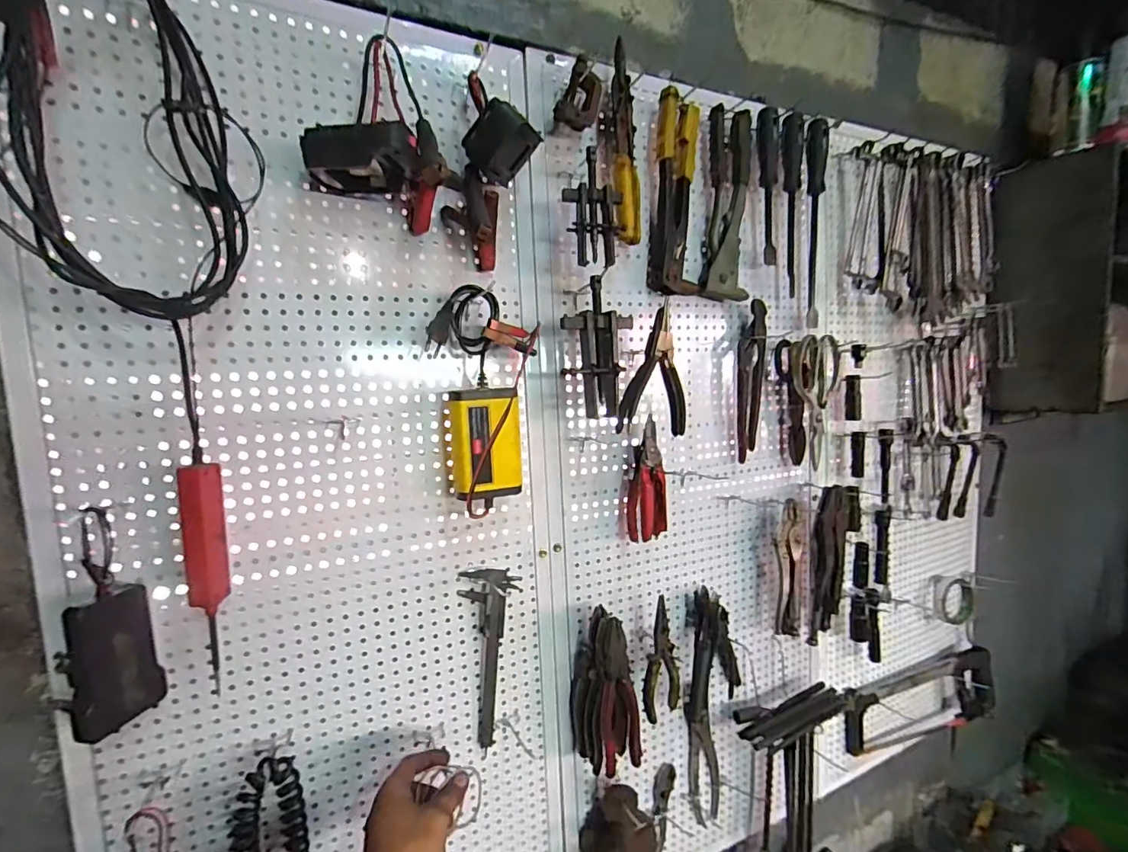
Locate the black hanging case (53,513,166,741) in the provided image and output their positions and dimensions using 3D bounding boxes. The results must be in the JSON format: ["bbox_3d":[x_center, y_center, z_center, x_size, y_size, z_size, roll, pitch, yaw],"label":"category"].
[{"bbox_3d":[-0.405,0.175,0.438,0.048,0.183,0.062,-4,7,-14],"label":"black hanging case"}]

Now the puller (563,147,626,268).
[{"bbox_3d":[0.035,-0.252,0.574,0.065,0.122,0.016,-4,7,-13],"label":"puller"}]

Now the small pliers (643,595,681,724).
[{"bbox_3d":[0.137,0.320,0.676,0.055,0.171,0.018,2,7,-18],"label":"small pliers"}]

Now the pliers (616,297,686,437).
[{"bbox_3d":[0.121,-0.071,0.628,0.089,0.163,0.024,6,8,-8],"label":"pliers"}]

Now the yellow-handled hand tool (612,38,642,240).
[{"bbox_3d":[0.083,-0.348,0.635,0.029,0.218,0.069,0,7,16],"label":"yellow-handled hand tool"}]

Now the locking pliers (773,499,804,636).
[{"bbox_3d":[0.347,0.224,0.768,0.048,0.215,0.019,-5,7,-24],"label":"locking pliers"}]

